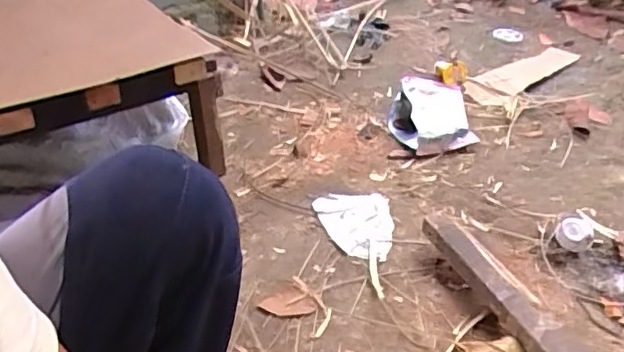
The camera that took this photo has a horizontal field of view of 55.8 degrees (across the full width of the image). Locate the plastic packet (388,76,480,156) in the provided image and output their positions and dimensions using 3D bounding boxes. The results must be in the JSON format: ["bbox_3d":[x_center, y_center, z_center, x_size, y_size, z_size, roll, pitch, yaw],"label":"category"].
[{"bbox_3d":[0.302,-0.149,1.481,0.204,0.102,0.229,-7,37,-8],"label":"plastic packet"}]

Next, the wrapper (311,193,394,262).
[{"bbox_3d":[0.088,0.101,1.210,0.154,0.028,0.184,-2,36,-2],"label":"wrapper"}]

